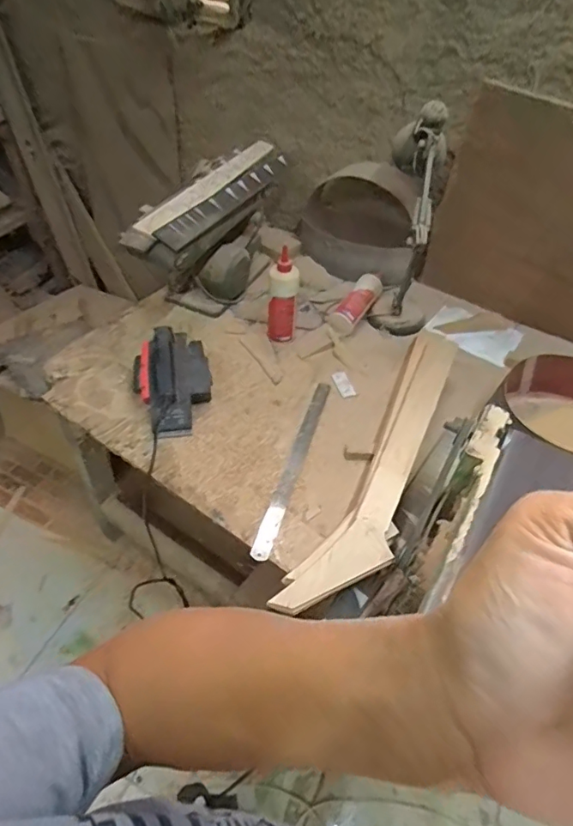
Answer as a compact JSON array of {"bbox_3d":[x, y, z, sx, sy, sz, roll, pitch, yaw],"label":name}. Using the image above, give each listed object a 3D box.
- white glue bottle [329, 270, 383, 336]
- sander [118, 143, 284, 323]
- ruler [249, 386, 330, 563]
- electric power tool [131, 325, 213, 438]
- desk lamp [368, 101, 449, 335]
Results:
[{"bbox_3d":[0.179,-0.276,1.257,0.069,0.060,0.235,25,52,17],"label":"white glue bottle"},{"bbox_3d":[-0.173,-0.414,1.210,0.156,0.277,0.505,22,51,15],"label":"sander"},{"bbox_3d":[0.018,0.090,0.967,0.032,0.005,0.432,20,49,4],"label":"ruler"},{"bbox_3d":[-0.228,-0.078,1.012,0.154,0.148,0.218,-15,52,-16],"label":"electric power tool"},{"bbox_3d":[0.293,-0.427,1.153,0.135,0.436,0.266,7,49,2],"label":"desk lamp"}]

